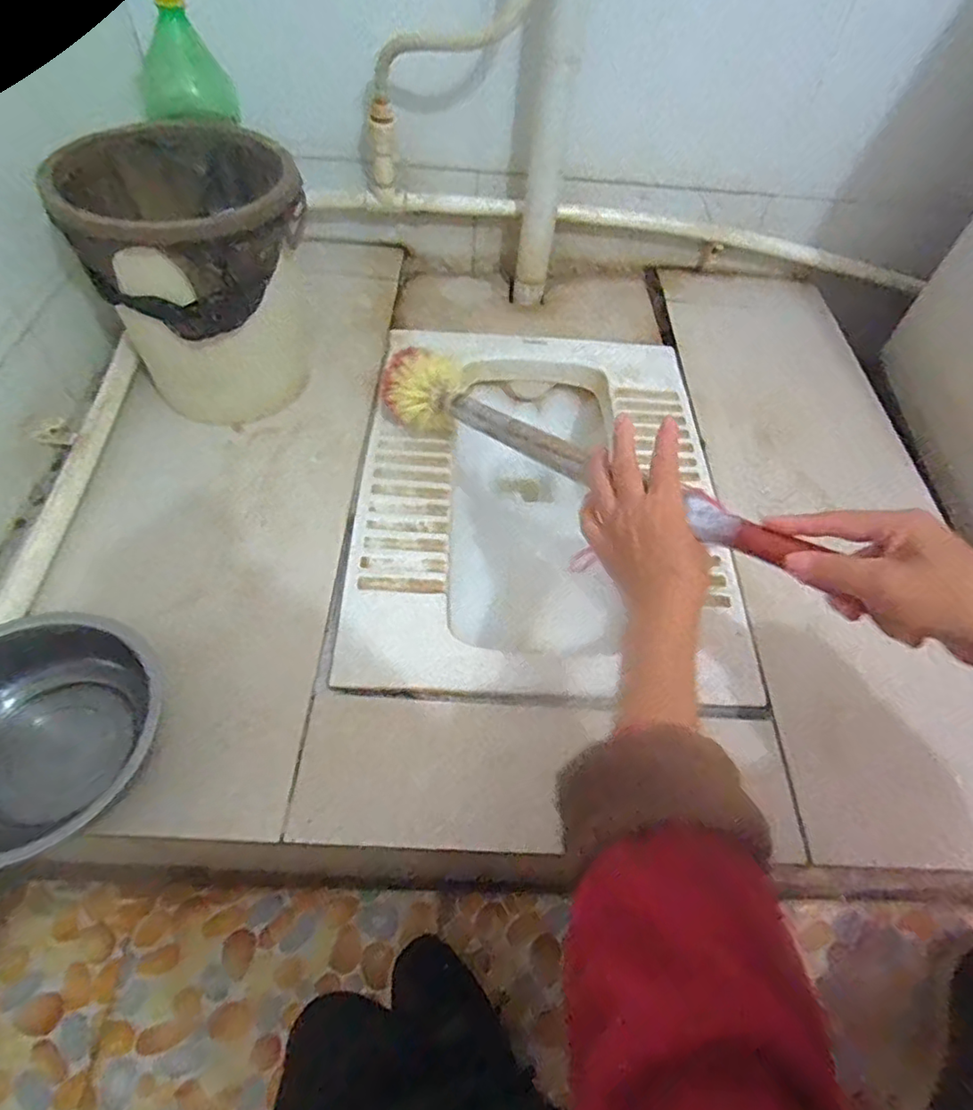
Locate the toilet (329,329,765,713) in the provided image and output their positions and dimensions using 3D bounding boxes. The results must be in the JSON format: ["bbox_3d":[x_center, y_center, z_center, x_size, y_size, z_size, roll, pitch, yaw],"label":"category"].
[{"bbox_3d":[0.060,-0.044,0.749,0.394,0.160,0.532,3,54,-2],"label":"toilet"}]

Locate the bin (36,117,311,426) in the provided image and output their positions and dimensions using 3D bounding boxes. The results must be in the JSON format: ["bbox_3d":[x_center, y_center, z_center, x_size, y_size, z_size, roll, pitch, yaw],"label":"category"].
[{"bbox_3d":[-0.301,-0.288,0.658,0.212,0.244,0.217,-20,58,-17],"label":"bin"}]

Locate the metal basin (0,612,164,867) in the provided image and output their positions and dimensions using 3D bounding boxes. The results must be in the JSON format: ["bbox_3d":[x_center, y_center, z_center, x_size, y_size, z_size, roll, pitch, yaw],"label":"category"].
[{"bbox_3d":[-0.343,0.139,0.456,0.166,0.067,0.191,16,55,7],"label":"metal basin"}]

